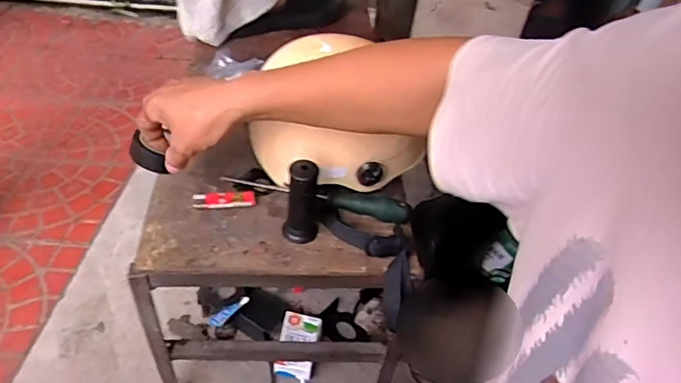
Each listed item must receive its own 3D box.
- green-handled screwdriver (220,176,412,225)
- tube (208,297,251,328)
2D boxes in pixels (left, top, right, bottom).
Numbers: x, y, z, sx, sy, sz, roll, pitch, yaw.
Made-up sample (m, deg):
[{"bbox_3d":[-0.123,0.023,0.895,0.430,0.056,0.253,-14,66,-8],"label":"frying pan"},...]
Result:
[{"bbox_3d":[-0.030,0.000,0.697,0.255,0.025,0.032,15,45,4],"label":"green-handled screwdriver"},{"bbox_3d":[-0.206,0.224,0.948,0.083,0.021,0.027,-34,56,-14],"label":"tube"}]

